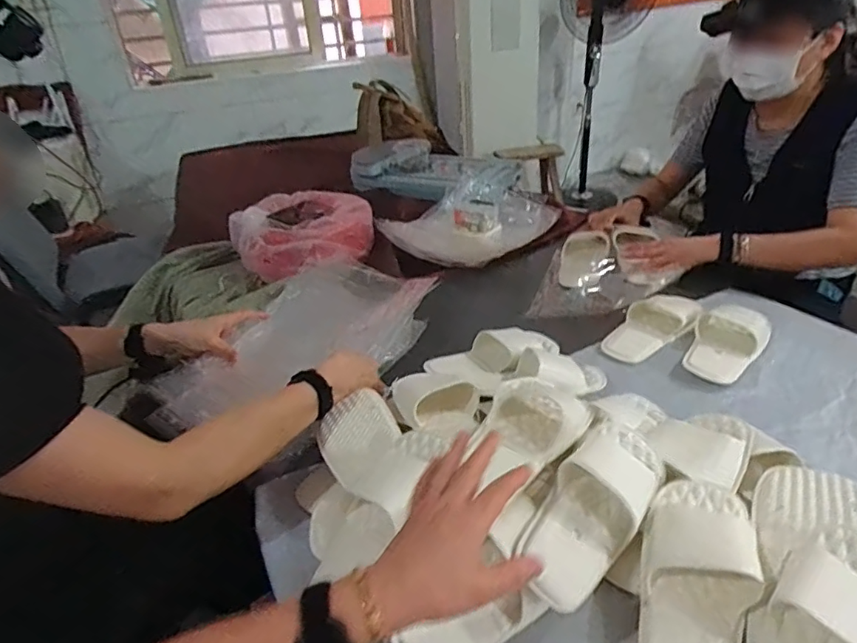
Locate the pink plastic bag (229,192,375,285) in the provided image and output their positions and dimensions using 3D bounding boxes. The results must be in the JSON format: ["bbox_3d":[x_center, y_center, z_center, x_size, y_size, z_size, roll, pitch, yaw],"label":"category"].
[{"bbox_3d":[-0.280,-0.214,1.243,0.295,0.117,0.292,-29,39,-34],"label":"pink plastic bag"}]

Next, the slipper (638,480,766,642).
[{"bbox_3d":[0.253,0.251,0.508,0.100,0.059,0.238,11,54,22],"label":"slipper"}]

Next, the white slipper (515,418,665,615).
[{"bbox_3d":[0.177,0.206,0.583,0.087,0.068,0.231,20,39,35],"label":"white slipper"}]

